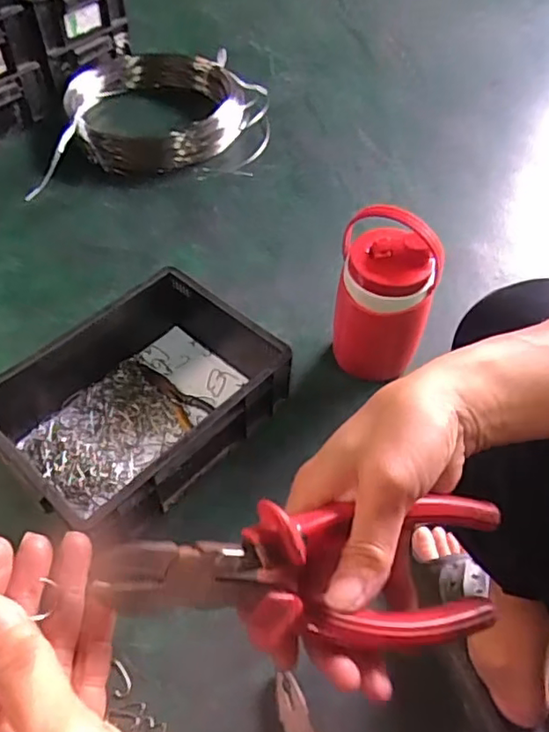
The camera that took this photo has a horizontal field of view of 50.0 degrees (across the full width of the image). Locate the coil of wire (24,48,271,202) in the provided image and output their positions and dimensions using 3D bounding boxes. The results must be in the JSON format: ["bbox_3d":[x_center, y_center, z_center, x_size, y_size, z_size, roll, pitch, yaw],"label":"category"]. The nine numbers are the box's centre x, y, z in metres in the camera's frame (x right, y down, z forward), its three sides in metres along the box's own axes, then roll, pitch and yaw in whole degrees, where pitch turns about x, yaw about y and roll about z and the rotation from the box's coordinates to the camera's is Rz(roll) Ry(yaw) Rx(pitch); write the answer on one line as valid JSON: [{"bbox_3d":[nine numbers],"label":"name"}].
[{"bbox_3d":[-0.241,-0.540,1.253,0.451,0.068,0.450,-1,51,-2],"label":"coil of wire"}]

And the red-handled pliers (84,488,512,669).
[{"bbox_3d":[0.023,0.087,0.251,0.180,0.023,0.068,11,83,-21],"label":"red-handled pliers"}]

